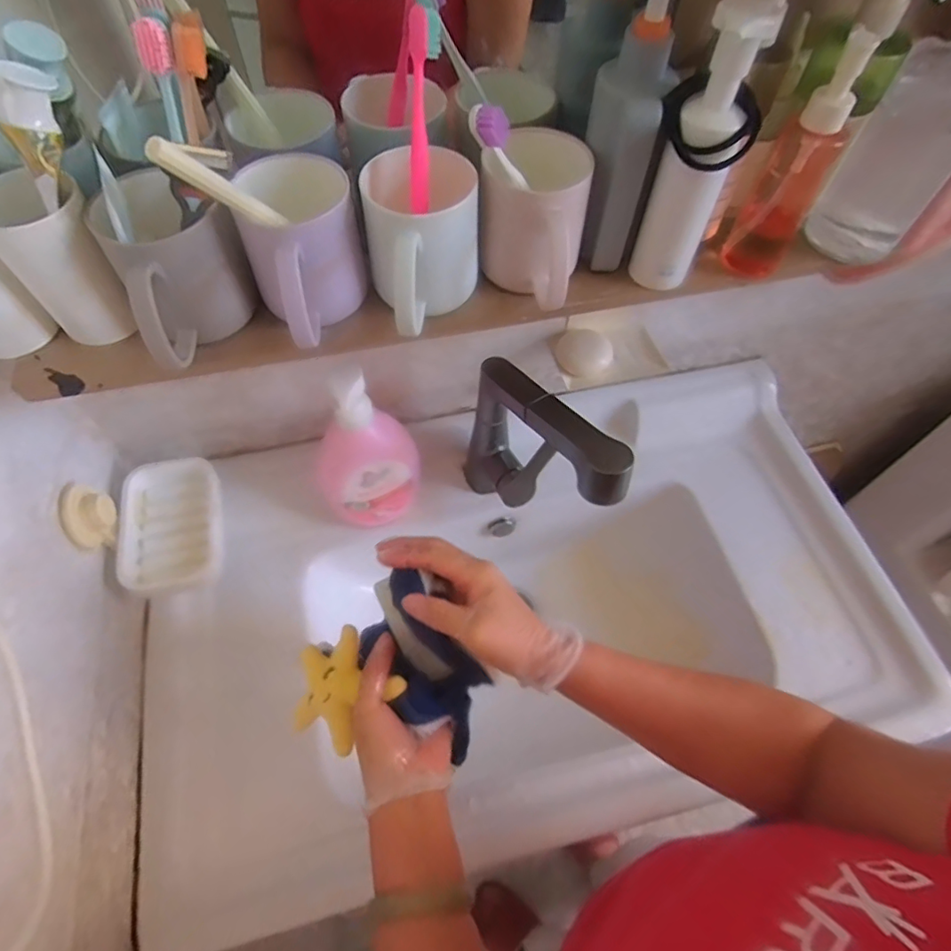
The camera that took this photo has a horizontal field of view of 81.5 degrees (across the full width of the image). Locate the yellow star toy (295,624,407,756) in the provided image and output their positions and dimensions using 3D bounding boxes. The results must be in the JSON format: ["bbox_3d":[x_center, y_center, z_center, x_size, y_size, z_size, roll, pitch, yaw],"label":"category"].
[{"bbox_3d":[-0.107,0.166,0.434,0.081,0.025,0.086,38,98,13],"label":"yellow star toy"}]

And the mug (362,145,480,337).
[{"bbox_3d":[-0.033,-0.158,0.392,0.082,0.085,0.110,-7,59,-5],"label":"mug"}]

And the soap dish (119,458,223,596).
[{"bbox_3d":[-0.303,0.049,0.552,0.092,0.023,0.136,-12,60,-8],"label":"soap dish"}]

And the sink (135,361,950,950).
[{"bbox_3d":[0.060,0.151,0.641,0.790,0.147,0.457,-11,60,-8],"label":"sink"}]

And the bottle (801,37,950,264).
[{"bbox_3d":[0.327,-0.248,0.416,0.075,0.165,0.041,36,64,19],"label":"bottle"}]

